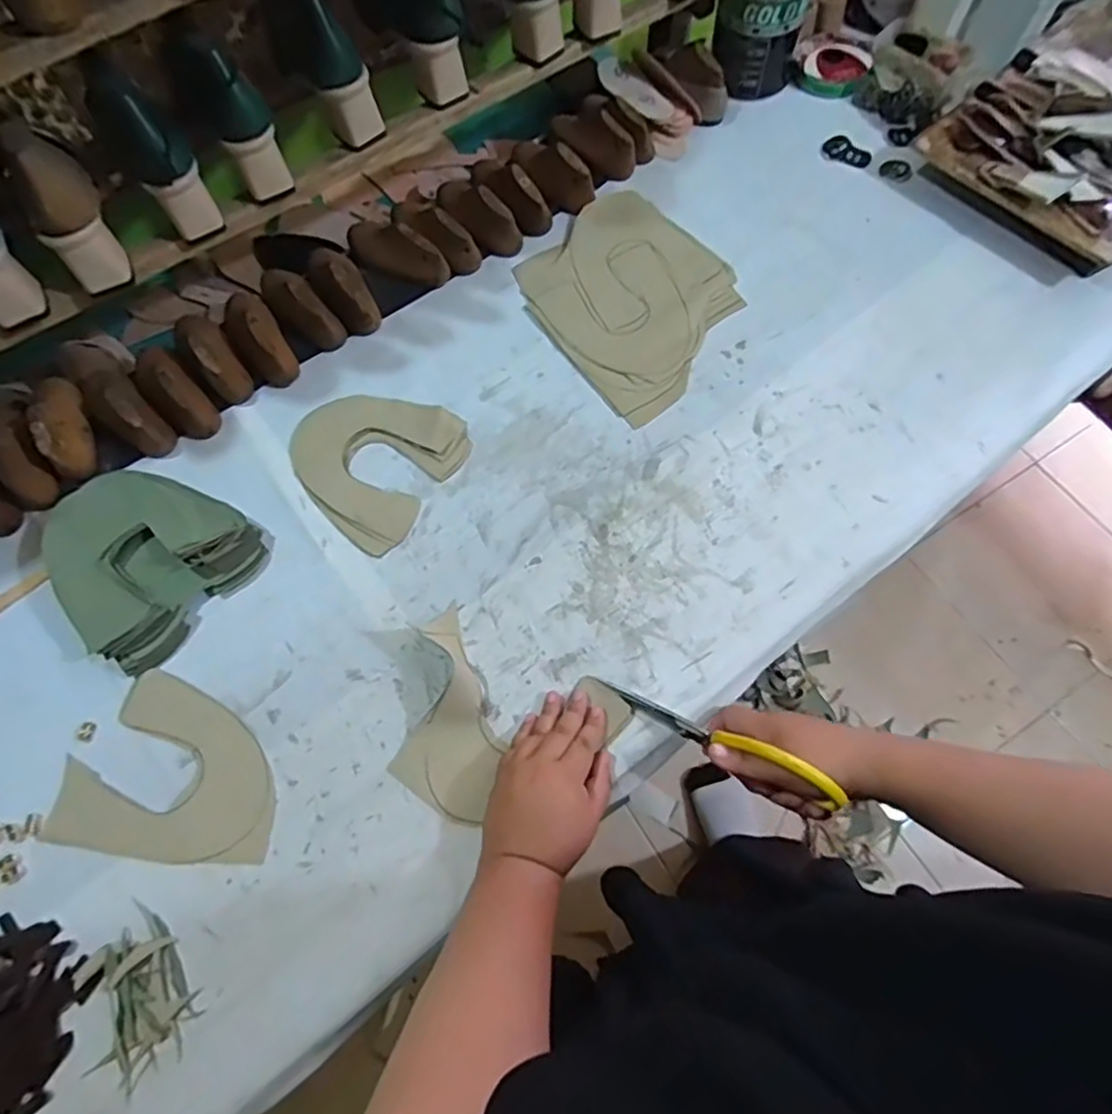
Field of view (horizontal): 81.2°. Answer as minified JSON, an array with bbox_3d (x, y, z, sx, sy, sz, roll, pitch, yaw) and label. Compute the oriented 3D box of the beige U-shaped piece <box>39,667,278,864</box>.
[{"bbox_3d":[-0.337,0.184,0.576,0.196,0.004,0.146,6,68,5],"label":"beige U-shaped piece"}]

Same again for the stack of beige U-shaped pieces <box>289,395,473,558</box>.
[{"bbox_3d":[-0.189,-0.110,0.682,0.172,0.010,0.165,38,74,16],"label":"stack of beige U-shaped pieces"}]

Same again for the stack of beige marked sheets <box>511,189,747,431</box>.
[{"bbox_3d":[0.092,-0.298,0.742,0.218,0.018,0.264,-33,70,-10],"label":"stack of beige marked sheets"}]

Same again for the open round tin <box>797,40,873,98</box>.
[{"bbox_3d":[0.370,-0.642,0.857,0.078,0.024,0.078,31,73,14],"label":"open round tin"}]

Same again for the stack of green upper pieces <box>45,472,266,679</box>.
[{"bbox_3d":[-0.398,-0.002,0.625,0.169,0.051,0.171,35,74,15],"label":"stack of green upper pieces"}]

